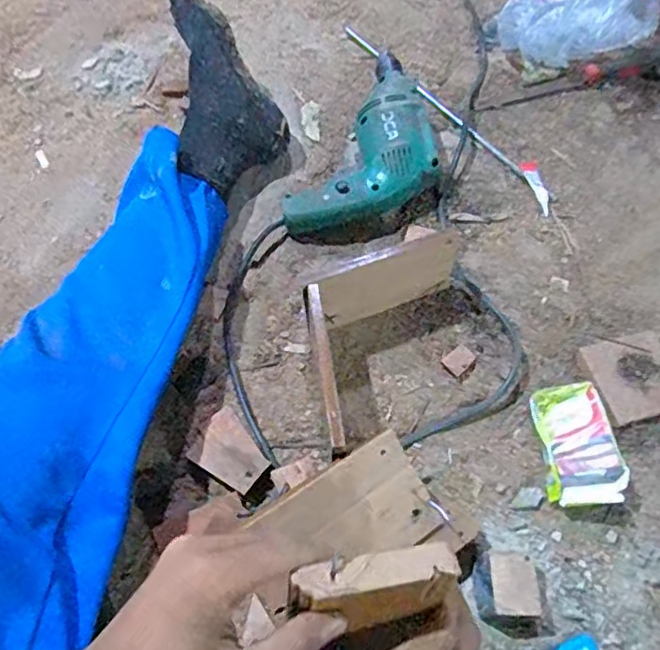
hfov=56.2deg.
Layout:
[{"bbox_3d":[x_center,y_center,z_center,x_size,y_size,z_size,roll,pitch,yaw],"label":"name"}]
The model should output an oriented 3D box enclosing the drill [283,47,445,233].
[{"bbox_3d":[0.060,-0.190,0.676,0.131,0.062,0.259,24,63,16],"label":"drill"}]

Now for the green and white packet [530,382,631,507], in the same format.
[{"bbox_3d":[0.208,0.102,0.524,0.059,0.027,0.102,-2,59,1],"label":"green and white packet"}]

